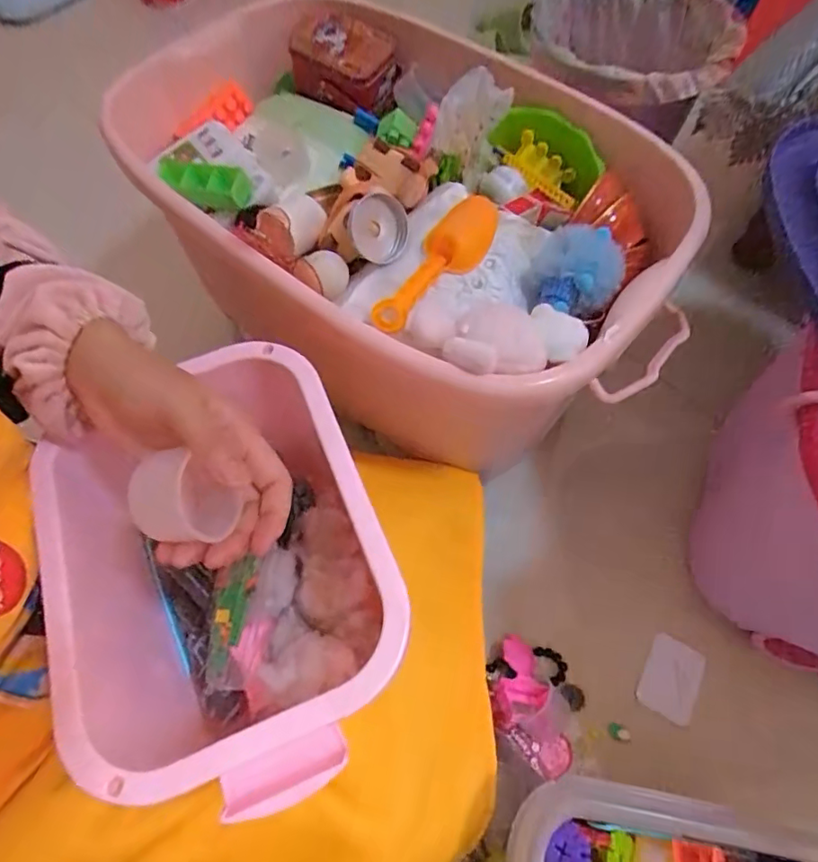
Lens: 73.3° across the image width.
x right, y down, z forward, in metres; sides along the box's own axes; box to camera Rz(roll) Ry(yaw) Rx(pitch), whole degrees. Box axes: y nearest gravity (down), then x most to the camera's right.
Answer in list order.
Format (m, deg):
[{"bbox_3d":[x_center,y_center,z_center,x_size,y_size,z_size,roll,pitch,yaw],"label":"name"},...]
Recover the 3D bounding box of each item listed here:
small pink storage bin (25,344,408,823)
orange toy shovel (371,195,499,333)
[{"bbox_3d":[-0.112,0.090,0.355,0.179,0.146,0.234,-20,65,-10],"label":"small pink storage bin"},{"bbox_3d":[0.024,-0.134,0.440,0.061,0.044,0.128,25,66,12],"label":"orange toy shovel"}]

